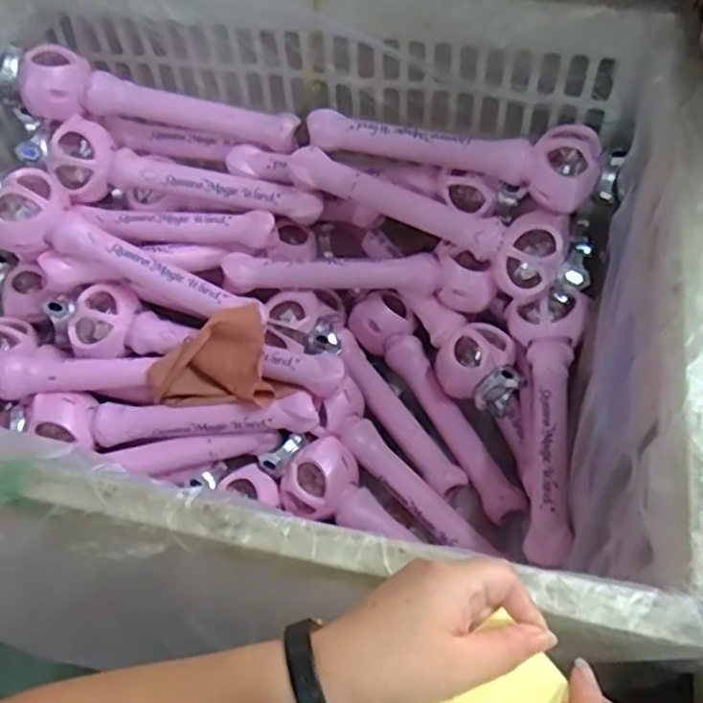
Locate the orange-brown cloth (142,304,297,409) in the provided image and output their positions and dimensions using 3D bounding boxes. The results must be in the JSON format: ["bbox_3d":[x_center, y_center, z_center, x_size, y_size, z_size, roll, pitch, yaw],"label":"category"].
[{"bbox_3d":[-0.157,0.026,0.794,0.146,0.032,0.112,-25,91,8],"label":"orange-brown cloth"}]

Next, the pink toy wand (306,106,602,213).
[{"bbox_3d":[0.117,-0.235,0.805,0.334,0.069,0.076,17,58,15],"label":"pink toy wand"}]

